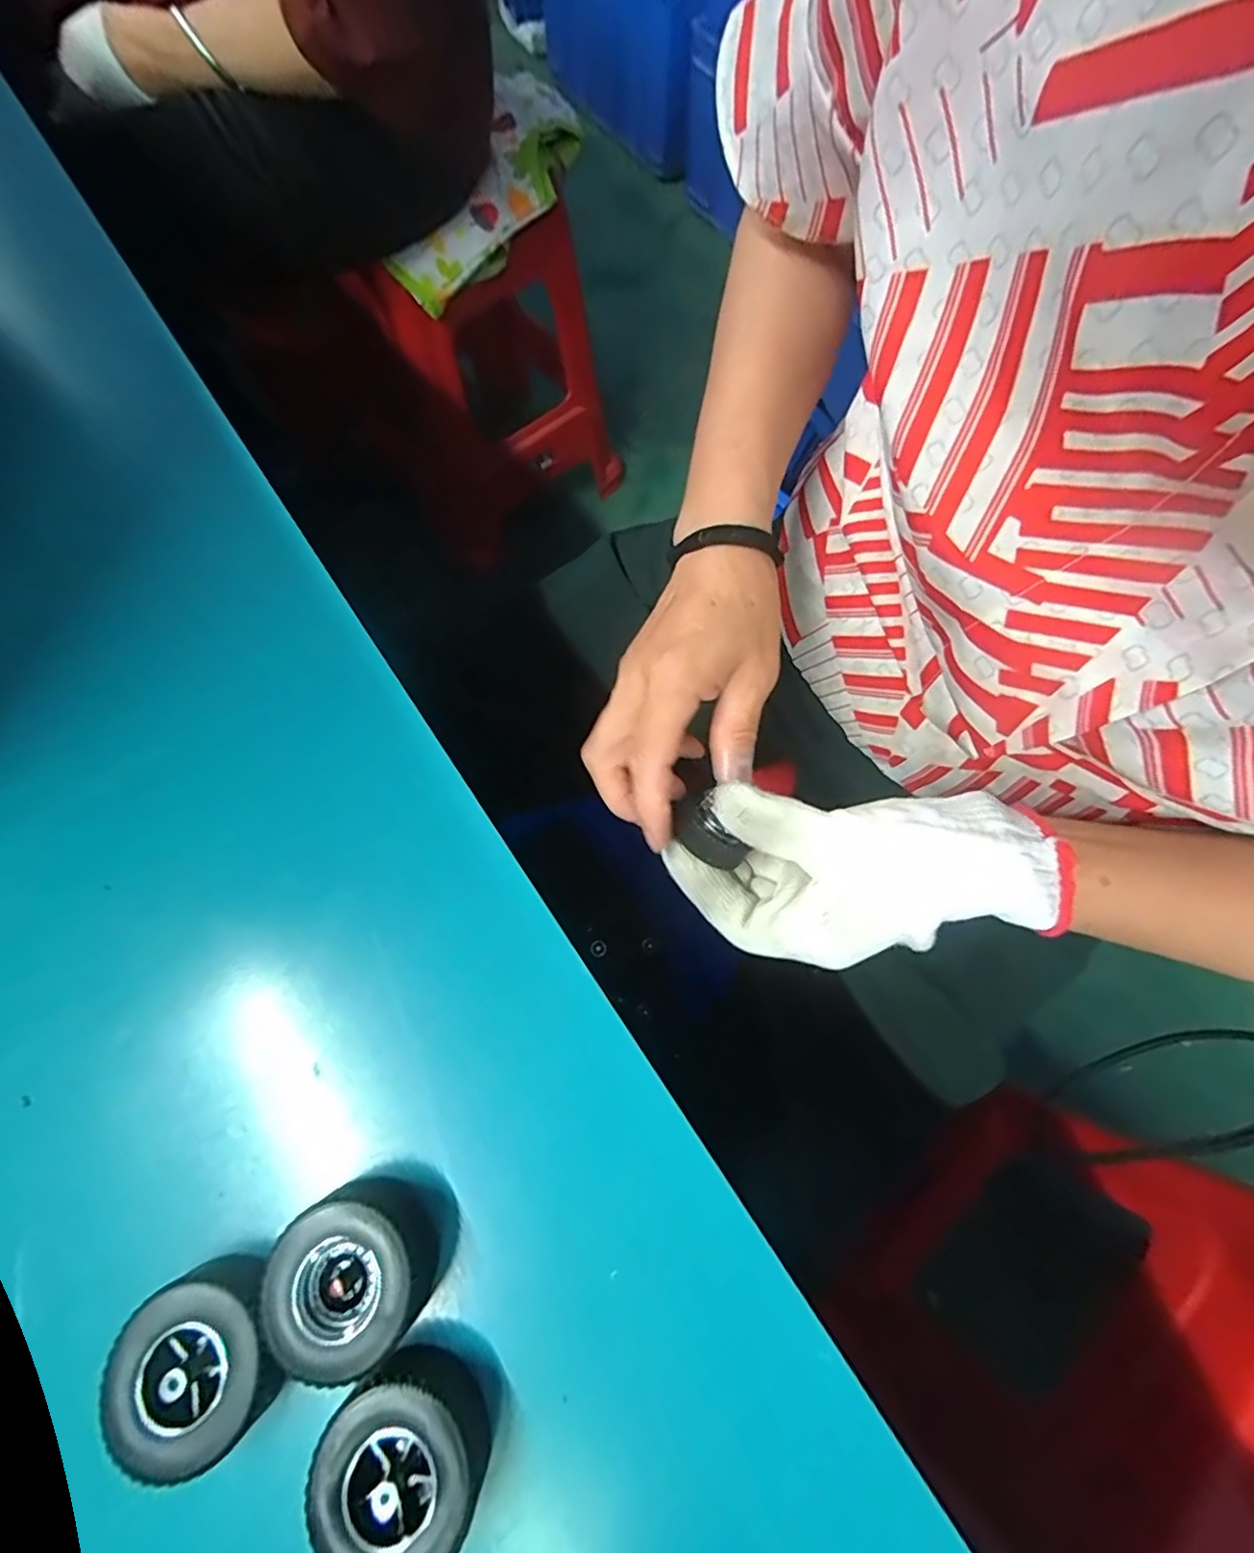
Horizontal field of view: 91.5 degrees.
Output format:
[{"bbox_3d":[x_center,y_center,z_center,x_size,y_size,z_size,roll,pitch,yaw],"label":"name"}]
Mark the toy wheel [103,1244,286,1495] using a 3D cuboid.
[{"bbox_3d":[-0.105,0.144,0.150,0.040,0.013,0.037,0,70,0],"label":"toy wheel"}]

